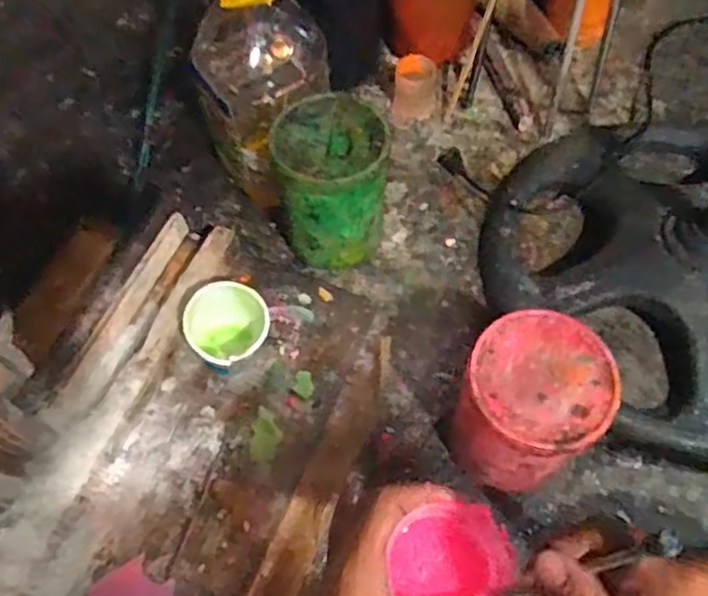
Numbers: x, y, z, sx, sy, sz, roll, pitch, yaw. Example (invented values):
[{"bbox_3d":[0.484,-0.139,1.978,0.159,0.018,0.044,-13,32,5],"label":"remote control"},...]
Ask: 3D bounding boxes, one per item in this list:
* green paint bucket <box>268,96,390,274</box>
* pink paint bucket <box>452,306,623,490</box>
[{"bbox_3d":[-0.023,-0.132,0.837,0.124,0.205,0.127,-1,60,2],"label":"green paint bucket"},{"bbox_3d":[0.175,0.112,0.673,0.131,0.167,0.128,-1,60,2],"label":"pink paint bucket"}]

